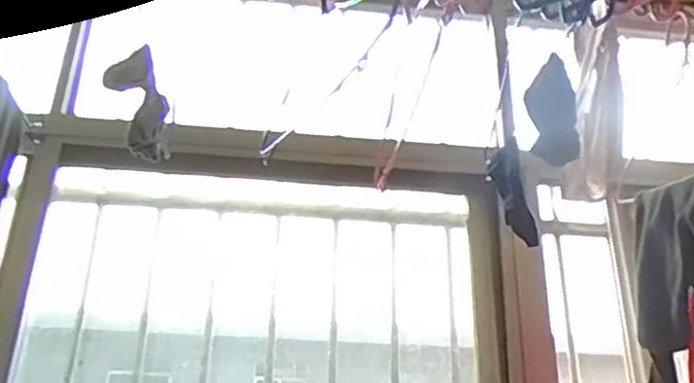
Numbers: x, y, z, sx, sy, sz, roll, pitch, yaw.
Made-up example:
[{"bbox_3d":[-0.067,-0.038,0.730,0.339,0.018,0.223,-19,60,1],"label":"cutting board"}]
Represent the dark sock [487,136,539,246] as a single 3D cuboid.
[{"bbox_3d":[0.221,-0.004,0.935,0.058,0.156,0.055,-3,-28,12],"label":"dark sock"}]

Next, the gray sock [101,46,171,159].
[{"bbox_3d":[-0.237,-0.105,0.817,0.051,0.089,0.126,1,-43,3],"label":"gray sock"}]

